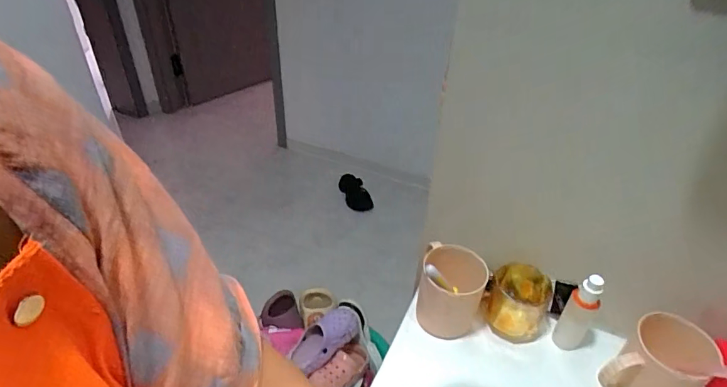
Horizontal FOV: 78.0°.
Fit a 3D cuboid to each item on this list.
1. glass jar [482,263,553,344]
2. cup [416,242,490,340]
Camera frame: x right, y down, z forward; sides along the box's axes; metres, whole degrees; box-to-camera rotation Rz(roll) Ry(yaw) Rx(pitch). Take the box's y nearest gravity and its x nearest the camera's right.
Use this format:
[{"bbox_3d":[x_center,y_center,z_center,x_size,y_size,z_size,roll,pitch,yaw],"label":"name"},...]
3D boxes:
[{"bbox_3d":[0.231,0.158,0.651,0.089,0.077,0.086,1,37,-1],"label":"glass jar"},{"bbox_3d":[0.126,0.136,0.644,0.094,0.121,0.103,12,38,13],"label":"cup"}]

